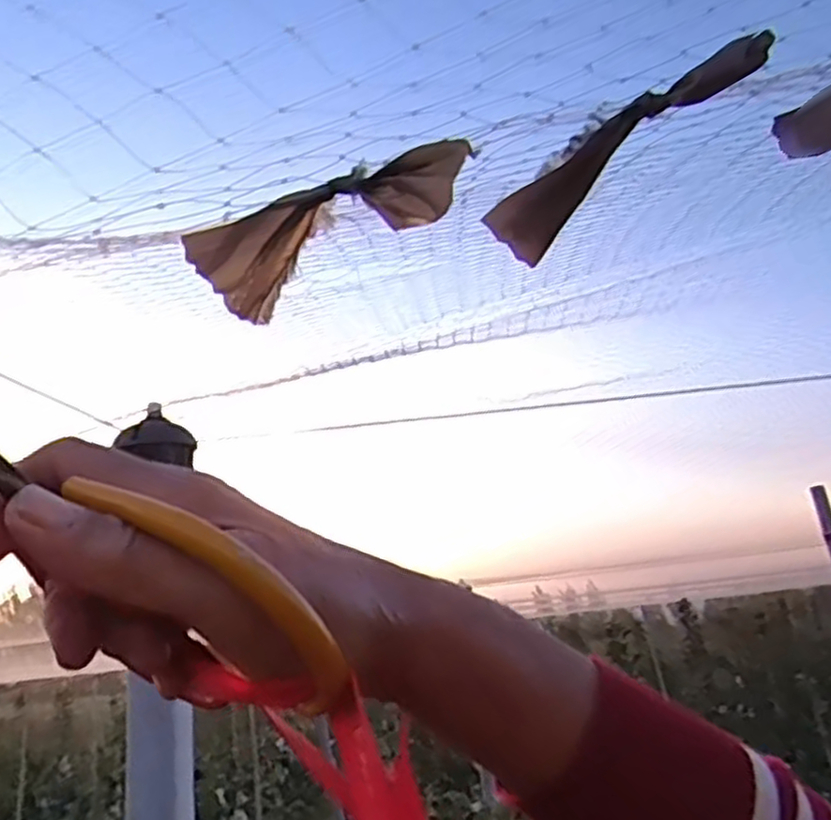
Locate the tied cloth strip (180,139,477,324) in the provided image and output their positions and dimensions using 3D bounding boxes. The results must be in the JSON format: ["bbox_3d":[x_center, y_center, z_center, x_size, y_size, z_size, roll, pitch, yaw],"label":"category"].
[{"bbox_3d":[-0.029,-0.063,0.254,0.103,0.035,0.028,-12,-17,16],"label":"tied cloth strip"}]

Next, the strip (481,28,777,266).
[{"bbox_3d":[0.076,-0.101,0.276,0.113,0.027,0.021,-35,-29,33],"label":"strip"}]

